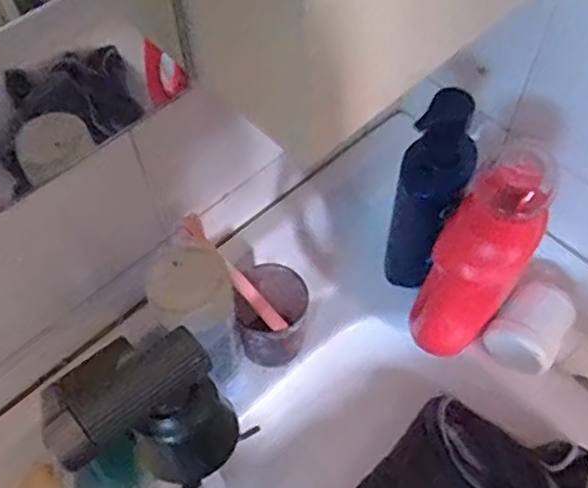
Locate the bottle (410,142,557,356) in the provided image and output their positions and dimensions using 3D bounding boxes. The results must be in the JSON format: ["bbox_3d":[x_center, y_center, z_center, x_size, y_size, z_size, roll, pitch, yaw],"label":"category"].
[{"bbox_3d":[0.147,0.019,0.527,0.069,0.212,0.066,-37,63,-21],"label":"bottle"}]

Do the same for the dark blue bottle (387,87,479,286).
[{"bbox_3d":[0.118,-0.040,0.571,0.053,0.210,0.052,0,57,1],"label":"dark blue bottle"}]

